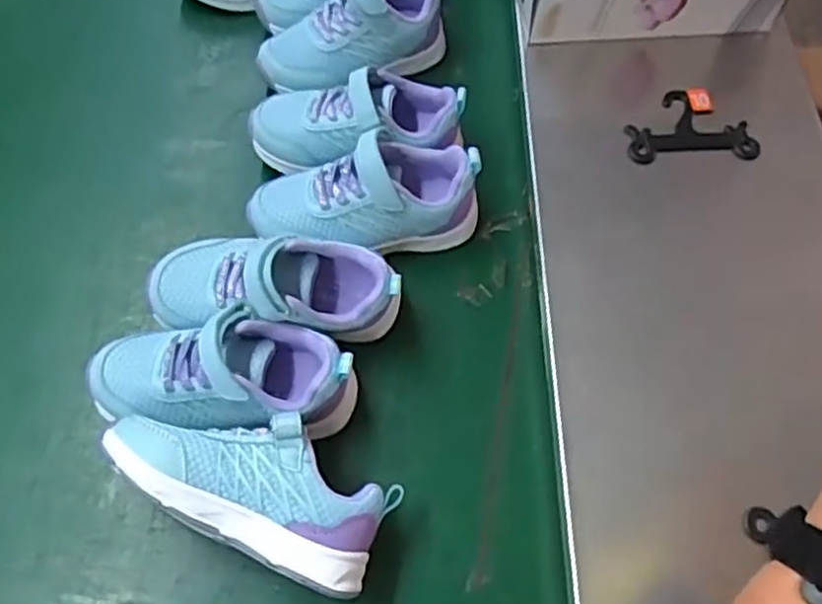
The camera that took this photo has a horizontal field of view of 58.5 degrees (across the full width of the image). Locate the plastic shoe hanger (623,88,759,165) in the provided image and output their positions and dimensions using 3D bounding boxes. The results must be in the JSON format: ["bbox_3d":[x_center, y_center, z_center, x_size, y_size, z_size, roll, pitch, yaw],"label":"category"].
[{"bbox_3d":[0.220,-0.142,0.590,0.099,0.015,0.067,-2,62,-4],"label":"plastic shoe hanger"}]

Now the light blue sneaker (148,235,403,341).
[{"bbox_3d":[-0.088,-0.007,0.479,0.160,0.085,0.066,8,60,1],"label":"light blue sneaker"}]

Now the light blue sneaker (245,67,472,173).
[{"bbox_3d":[-0.041,-0.136,0.561,0.156,0.074,0.086,12,60,4],"label":"light blue sneaker"}]

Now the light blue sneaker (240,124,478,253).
[{"bbox_3d":[-0.033,-0.076,0.529,0.162,0.071,0.068,1,60,-3],"label":"light blue sneaker"}]

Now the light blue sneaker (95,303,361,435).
[{"bbox_3d":[-0.117,0.046,0.456,0.161,0.074,0.071,9,60,2],"label":"light blue sneaker"}]

